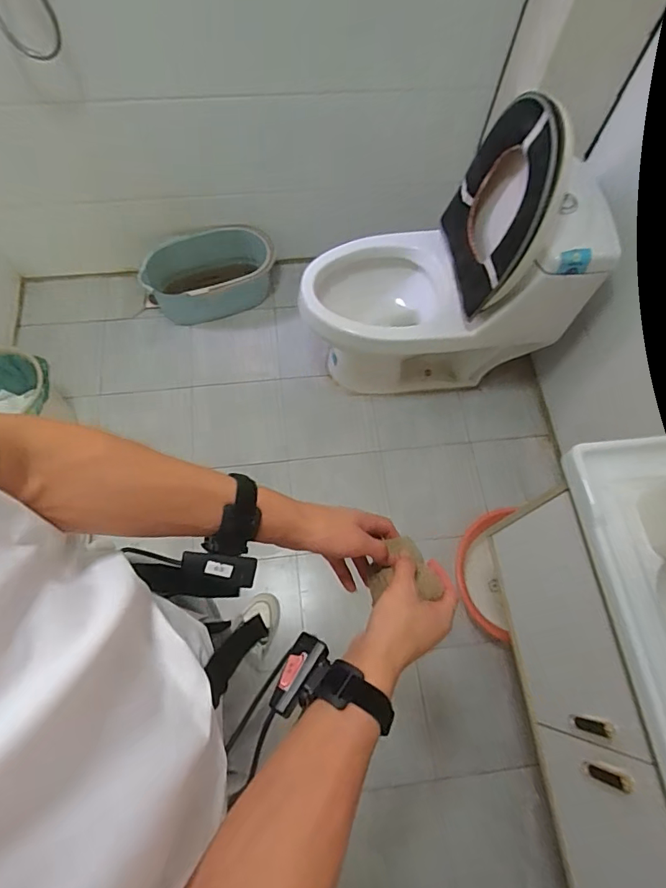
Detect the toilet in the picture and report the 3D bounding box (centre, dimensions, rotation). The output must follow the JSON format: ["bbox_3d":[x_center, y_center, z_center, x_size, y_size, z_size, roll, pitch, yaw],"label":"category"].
[{"bbox_3d":[0.283,-0.451,1.367,0.709,0.811,0.367,2,69,-1],"label":"toilet"}]

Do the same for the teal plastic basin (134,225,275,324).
[{"bbox_3d":[-0.446,-0.591,1.727,0.487,0.163,0.275,-9,69,-5],"label":"teal plastic basin"}]

